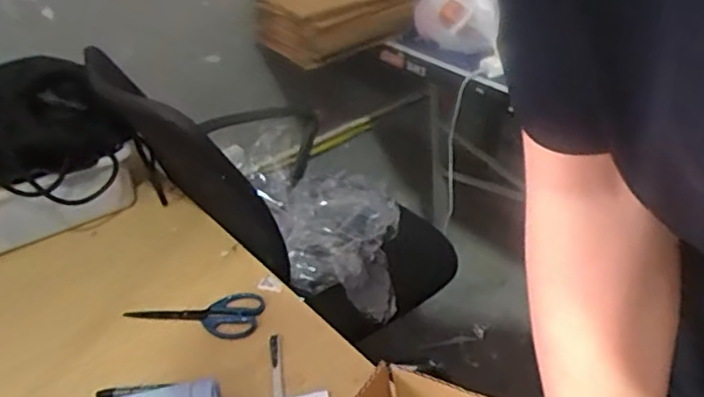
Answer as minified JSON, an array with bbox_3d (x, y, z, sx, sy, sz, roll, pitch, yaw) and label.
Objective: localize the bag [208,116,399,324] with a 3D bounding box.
[{"bbox_3d":[-0.058,0.015,1.324,0.283,0.143,0.570,-19,35,-16],"label":"bag"}]

